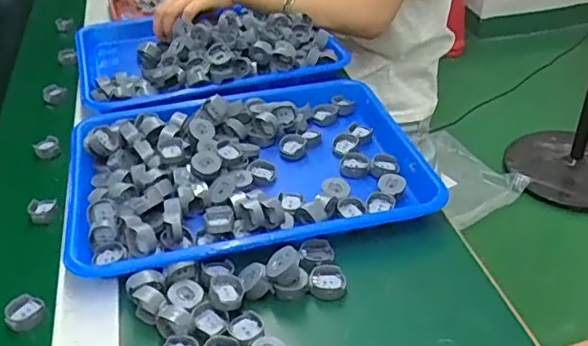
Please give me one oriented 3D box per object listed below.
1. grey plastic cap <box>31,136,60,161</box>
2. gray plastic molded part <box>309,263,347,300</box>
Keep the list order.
[{"bbox_3d":[-0.276,-0.028,0.658,0.026,0.013,0.028,-2,38,1],"label":"grey plastic cap"},{"bbox_3d":[0.028,0.088,0.480,0.029,0.009,0.032,1,38,5],"label":"gray plastic molded part"}]

